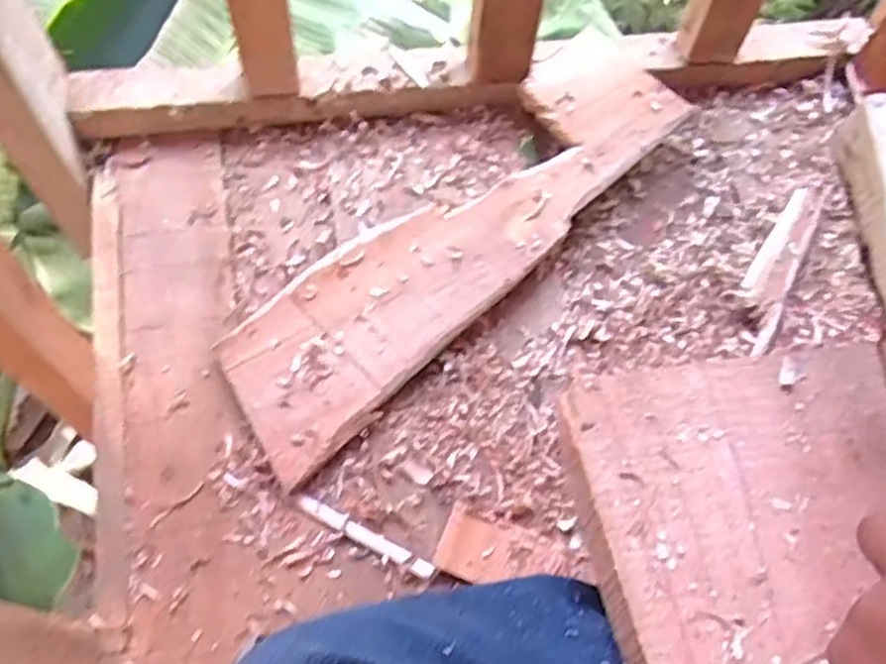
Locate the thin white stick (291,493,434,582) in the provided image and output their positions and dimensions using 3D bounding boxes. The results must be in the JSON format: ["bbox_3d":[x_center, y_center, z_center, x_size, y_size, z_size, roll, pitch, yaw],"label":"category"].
[{"bbox_3d":[-0.055,0.140,0.499,0.107,0.004,0.011,27,66,10],"label":"thin white stick"}]

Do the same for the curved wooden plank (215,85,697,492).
[{"bbox_3d":[0.024,-0.072,0.581,0.443,0.029,0.118,-38,71,-19],"label":"curved wooden plank"}]

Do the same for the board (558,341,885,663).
[{"bbox_3d":[0.181,0.139,0.319,0.205,0.010,0.308,-6,52,-10],"label":"board"}]

